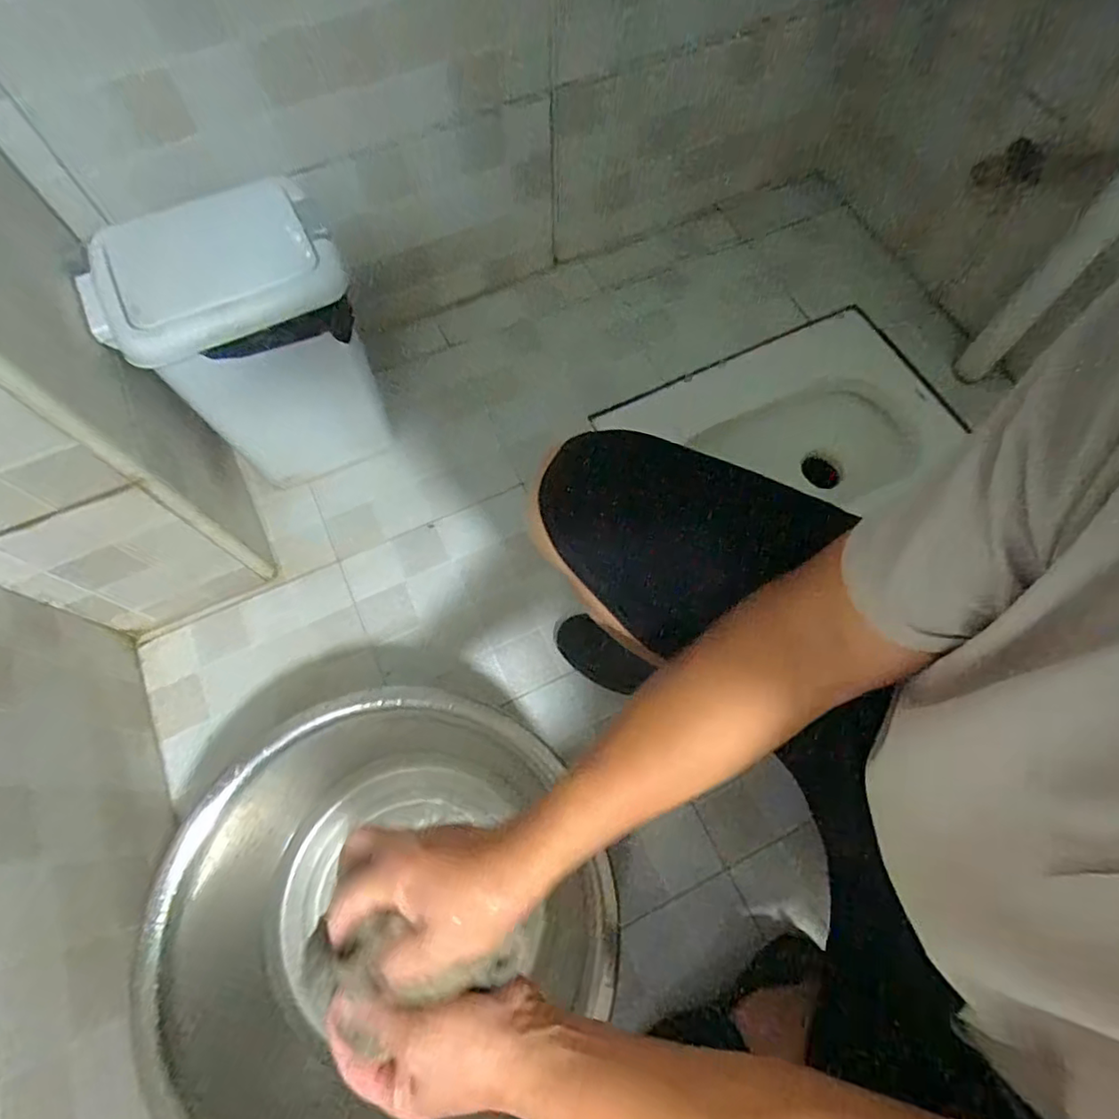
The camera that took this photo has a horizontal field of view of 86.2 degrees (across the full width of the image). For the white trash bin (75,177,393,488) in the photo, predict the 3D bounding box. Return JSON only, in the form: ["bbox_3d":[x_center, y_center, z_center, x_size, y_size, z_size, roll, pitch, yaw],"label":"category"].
[{"bbox_3d":[-0.398,-0.272,0.810,0.259,0.334,0.193,-35,72,-14],"label":"white trash bin"}]

